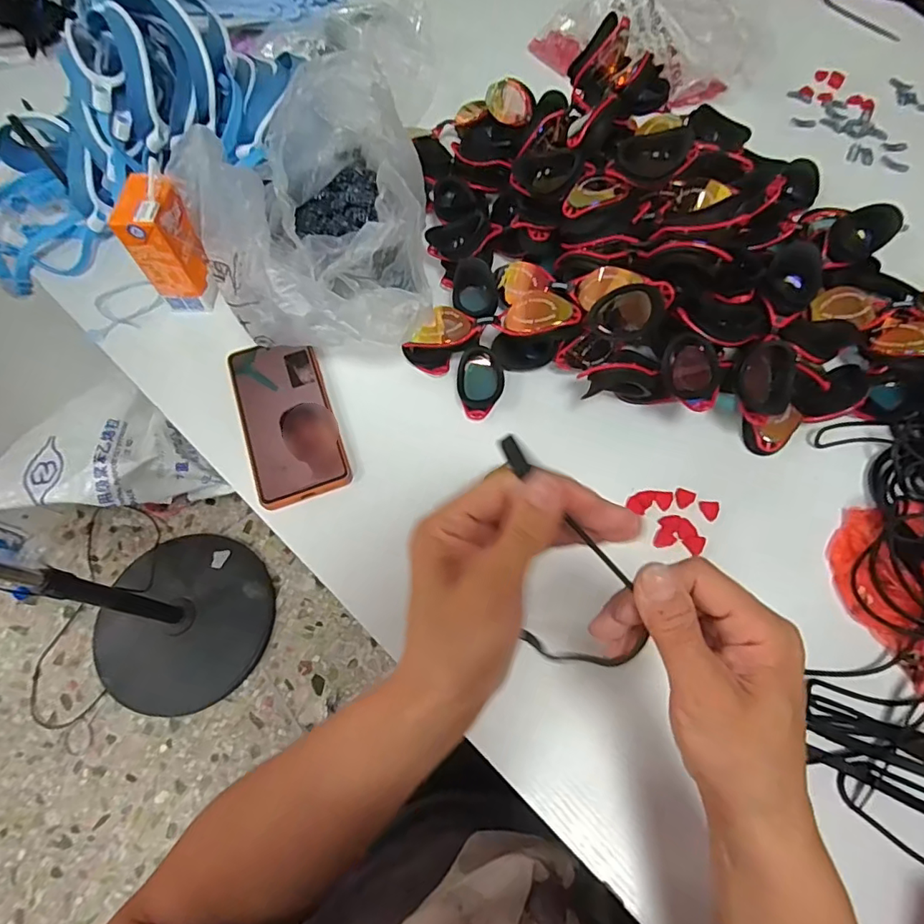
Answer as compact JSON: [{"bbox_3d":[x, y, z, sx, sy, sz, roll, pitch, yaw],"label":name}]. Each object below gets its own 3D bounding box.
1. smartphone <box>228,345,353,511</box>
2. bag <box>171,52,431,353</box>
[{"bbox_3d":[-0.154,-0.042,0.463,0.075,0.018,0.162,-19,66,-7],"label":"smartphone"},{"bbox_3d":[-0.127,-0.211,0.479,0.193,0.138,0.274,-25,67,-9],"label":"bag"}]

